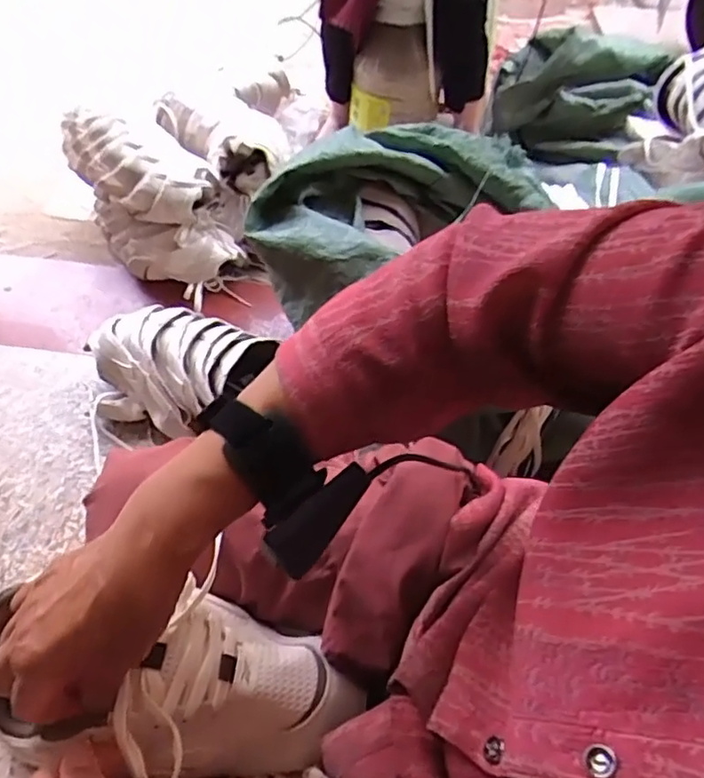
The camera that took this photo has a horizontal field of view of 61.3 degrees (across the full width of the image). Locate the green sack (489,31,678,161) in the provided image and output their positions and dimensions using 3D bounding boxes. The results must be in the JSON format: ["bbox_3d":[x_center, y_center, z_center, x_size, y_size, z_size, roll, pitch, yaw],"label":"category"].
[{"bbox_3d":[0.603,-0.823,1.622,0.411,0.222,0.378,22,59,13],"label":"green sack"}]

